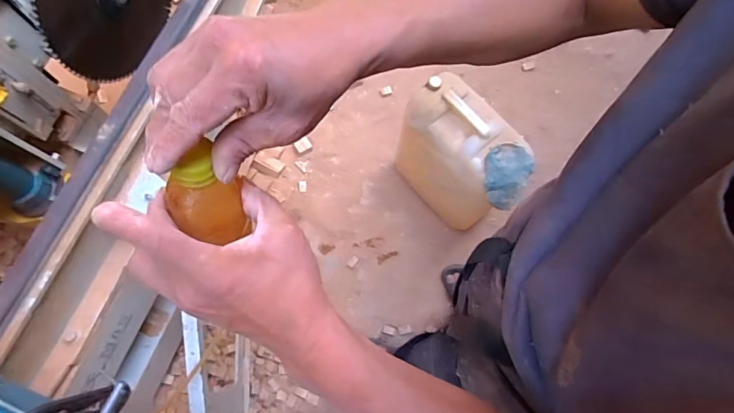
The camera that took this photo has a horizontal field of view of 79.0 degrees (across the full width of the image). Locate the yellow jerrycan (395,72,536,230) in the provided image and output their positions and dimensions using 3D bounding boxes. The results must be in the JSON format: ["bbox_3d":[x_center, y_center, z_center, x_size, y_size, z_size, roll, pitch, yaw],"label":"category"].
[{"bbox_3d":[0.267,-0.120,1.284,0.171,0.398,0.357,-43,76,-11],"label":"yellow jerrycan"}]

